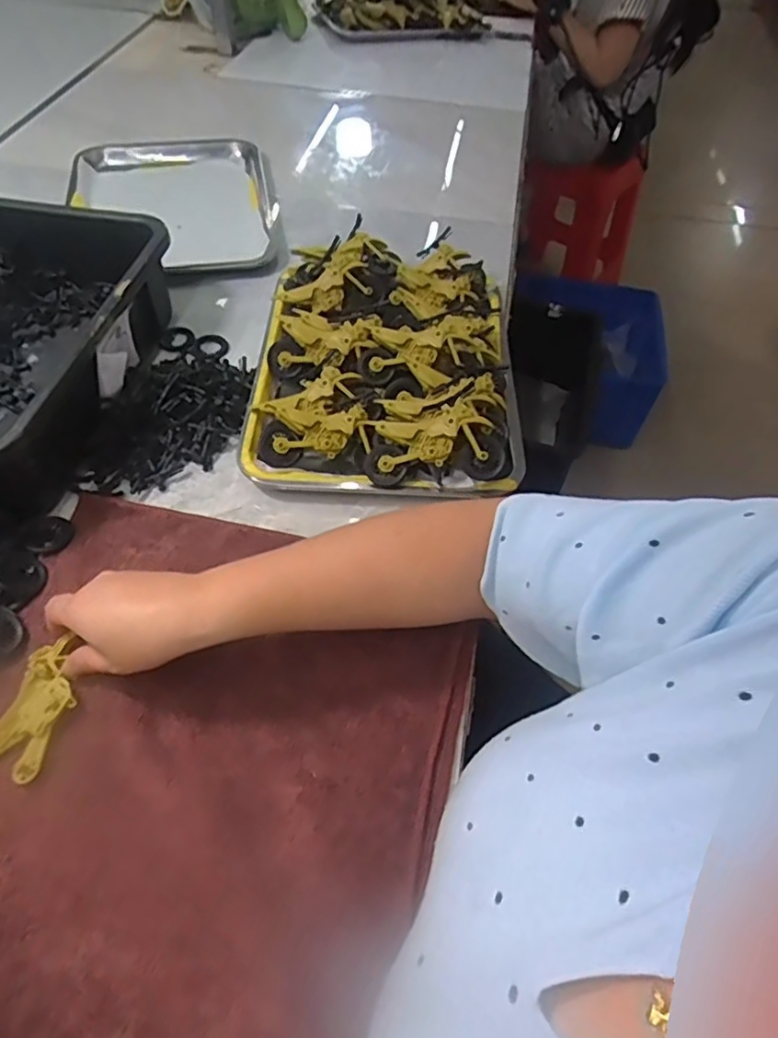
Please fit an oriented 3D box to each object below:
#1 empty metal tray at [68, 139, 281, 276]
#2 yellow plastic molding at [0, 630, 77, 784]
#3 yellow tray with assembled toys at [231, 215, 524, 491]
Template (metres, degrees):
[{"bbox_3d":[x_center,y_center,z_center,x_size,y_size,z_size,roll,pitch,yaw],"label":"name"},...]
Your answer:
[{"bbox_3d":[-0.293,-0.436,0.846,0.261,0.029,0.401,-11,53,-10],"label":"empty metal tray"},{"bbox_3d":[-0.240,0.127,0.421,0.048,0.009,0.095,14,53,9],"label":"yellow plastic molding"},{"bbox_3d":[-0.004,-0.168,0.623,0.246,0.061,0.326,3,52,1],"label":"yellow tray with assembled toys"}]

